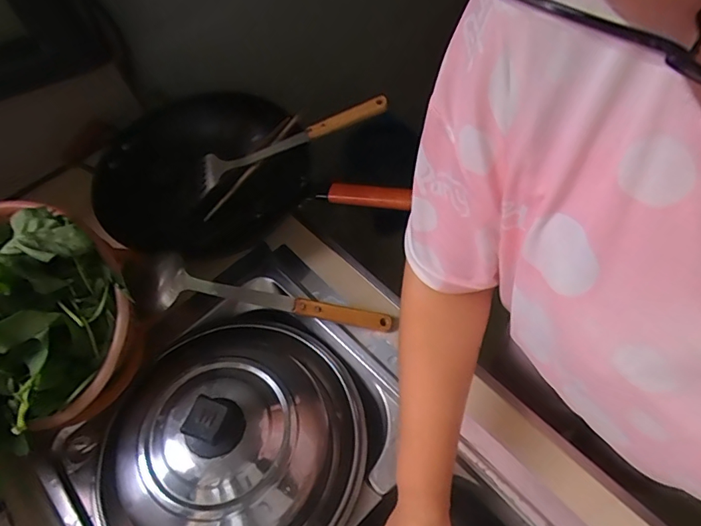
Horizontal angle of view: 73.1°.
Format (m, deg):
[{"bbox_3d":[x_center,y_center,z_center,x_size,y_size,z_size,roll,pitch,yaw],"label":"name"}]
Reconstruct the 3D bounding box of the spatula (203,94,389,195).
[{"bbox_3d":[-0.089,-0.190,0.719,0.300,0.028,0.054,-20,58,8],"label":"spatula"}]

